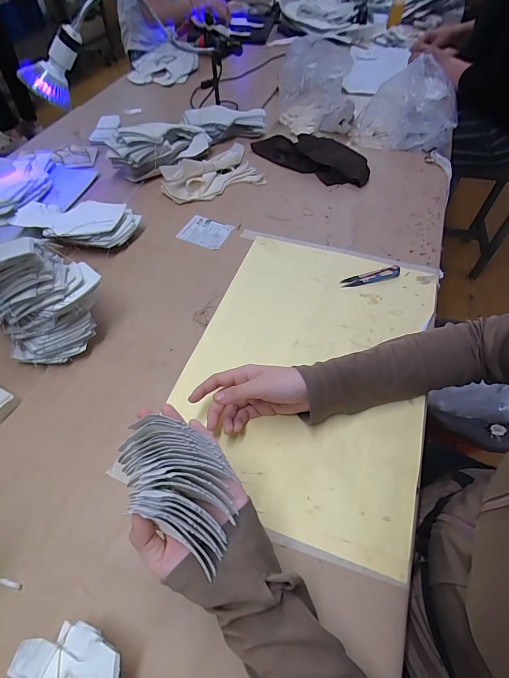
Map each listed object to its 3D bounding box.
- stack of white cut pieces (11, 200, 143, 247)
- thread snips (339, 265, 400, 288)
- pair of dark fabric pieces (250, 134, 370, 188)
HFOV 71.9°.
[{"bbox_3d":[-0.327,-0.210,0.644,0.228,0.043,0.107,12,56,9],"label":"stack of white cut pieces"},{"bbox_3d":[0.190,-0.102,0.573,0.101,0.006,0.021,-14,56,-9],"label":"thread snips"},{"bbox_3d":[0.123,-0.400,0.761,0.270,0.036,0.095,30,61,20],"label":"pair of dark fabric pieces"}]

